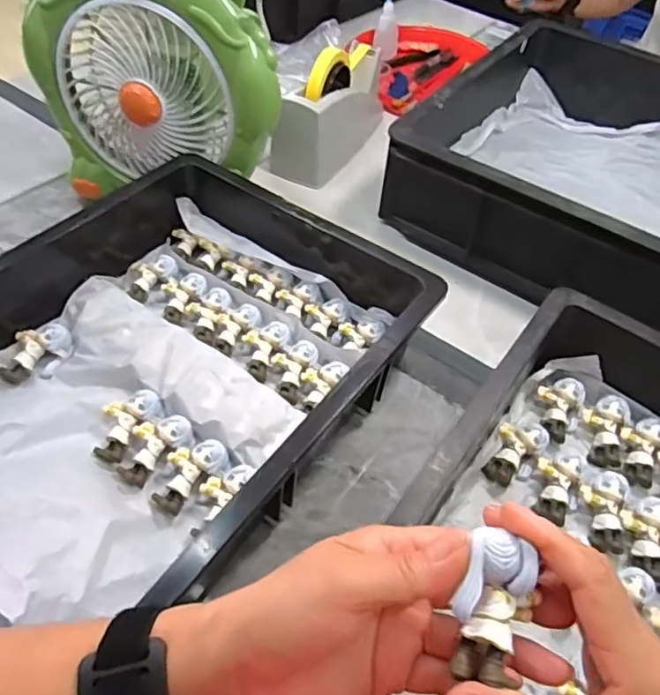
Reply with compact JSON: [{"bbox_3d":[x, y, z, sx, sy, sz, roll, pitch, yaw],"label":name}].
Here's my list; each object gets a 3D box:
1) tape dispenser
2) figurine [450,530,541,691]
[{"bbox_3d":[0.008,-0.306,0.753,0.066,0.120,0.234,27,53,17],"label":"tape dispenser"},{"bbox_3d":[0.070,0.108,0.243,0.031,0.029,0.053,16,50,9],"label":"figurine"}]

